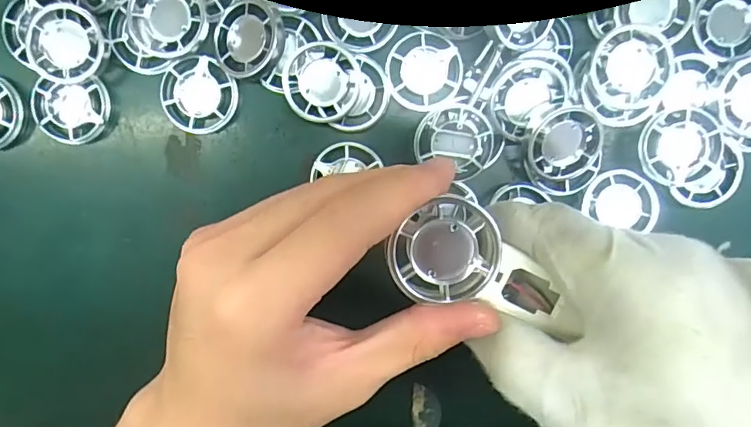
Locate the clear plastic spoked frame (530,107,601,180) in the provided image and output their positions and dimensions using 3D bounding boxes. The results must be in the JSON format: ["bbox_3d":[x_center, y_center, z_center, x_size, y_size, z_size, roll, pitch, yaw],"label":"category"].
[{"bbox_3d":[0.092,-0.033,0.261,0.034,0.006,0.035,-8,113,-3],"label":"clear plastic spoked frame"}]

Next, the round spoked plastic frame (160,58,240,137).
[{"bbox_3d":[-0.092,-0.062,0.278,0.039,0.009,0.038,0,95,0],"label":"round spoked plastic frame"}]

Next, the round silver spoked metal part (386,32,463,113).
[{"bbox_3d":[0.025,-0.072,0.270,0.037,0.004,0.038,0,95,0],"label":"round silver spoked metal part"}]

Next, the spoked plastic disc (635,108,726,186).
[{"bbox_3d":[0.151,-0.033,0.263,0.039,0.008,0.037,-13,95,2],"label":"spoked plastic disc"}]

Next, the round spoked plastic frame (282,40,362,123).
[{"bbox_3d":[-0.027,-0.066,0.268,0.037,0.009,0.039,0,95,0],"label":"round spoked plastic frame"}]

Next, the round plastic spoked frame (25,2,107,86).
[{"bbox_3d":[-0.157,-0.086,0.270,0.039,0.009,0.038,0,95,0],"label":"round plastic spoked frame"}]

